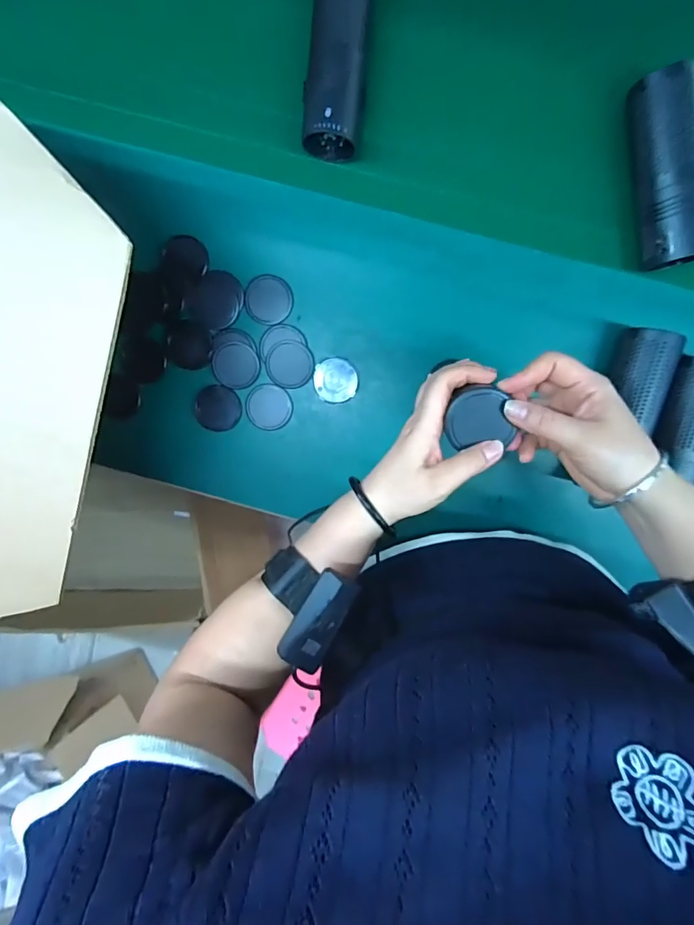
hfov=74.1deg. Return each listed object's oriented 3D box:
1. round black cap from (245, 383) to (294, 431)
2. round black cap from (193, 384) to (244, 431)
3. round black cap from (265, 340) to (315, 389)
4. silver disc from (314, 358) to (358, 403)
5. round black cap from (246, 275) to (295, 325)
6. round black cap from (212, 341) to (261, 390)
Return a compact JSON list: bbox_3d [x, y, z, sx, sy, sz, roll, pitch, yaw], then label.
[{"bbox_3d":[-0.086,-0.061,0.509,0.050,0.004,0.050,-6,98,3],"label":"round black cap"},{"bbox_3d":[-0.143,-0.060,0.509,0.050,0.004,0.049,0,98,2],"label":"round black cap"},{"bbox_3d":[-0.062,-0.107,0.501,0.051,0.004,0.050,0,98,2],"label":"round black cap"},{"bbox_3d":[-0.012,-0.090,0.503,0.045,0.004,0.046,-6,98,3],"label":"silver disc"},{"bbox_3d":[-0.084,-0.175,0.493,0.051,0.004,0.049,0,98,2],"label":"round black cap"},{"bbox_3d":[-0.121,-0.106,0.502,0.050,0.005,0.049,0,98,2],"label":"round black cap"}]

